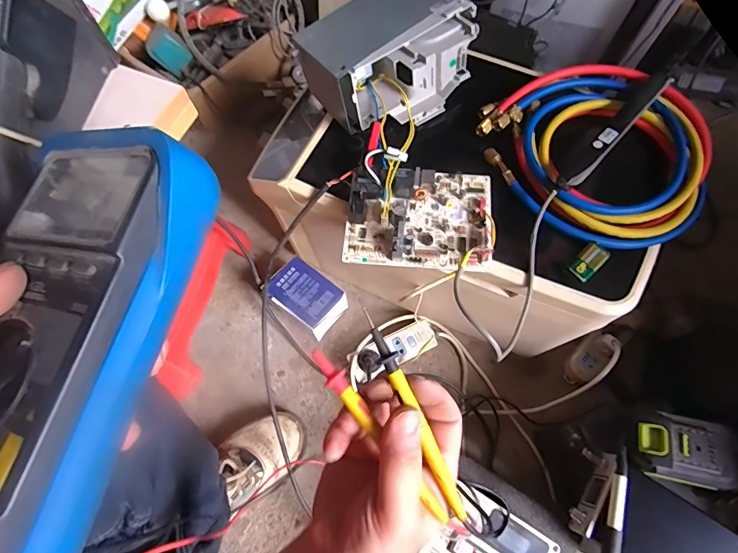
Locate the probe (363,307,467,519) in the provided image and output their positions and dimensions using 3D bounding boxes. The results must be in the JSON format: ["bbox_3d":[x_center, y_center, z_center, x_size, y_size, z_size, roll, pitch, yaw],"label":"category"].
[{"bbox_3d":[0.027,0.083,0.246,0.015,0.007,0.137,-26,86,-10],"label":"probe"}]

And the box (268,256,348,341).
[{"bbox_3d":[-0.108,0.036,0.705,0.122,0.055,0.086,37,73,14],"label":"box"}]

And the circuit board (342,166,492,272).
[{"bbox_3d":[0.058,-0.073,0.462,0.161,0.033,0.124,6,68,3],"label":"circuit board"}]

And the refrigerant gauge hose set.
[{"bbox_3d":[0.273,-0.151,0.482,0.230,0.042,0.249,0,68,1],"label":"refrigerant gauge hose set"}]

